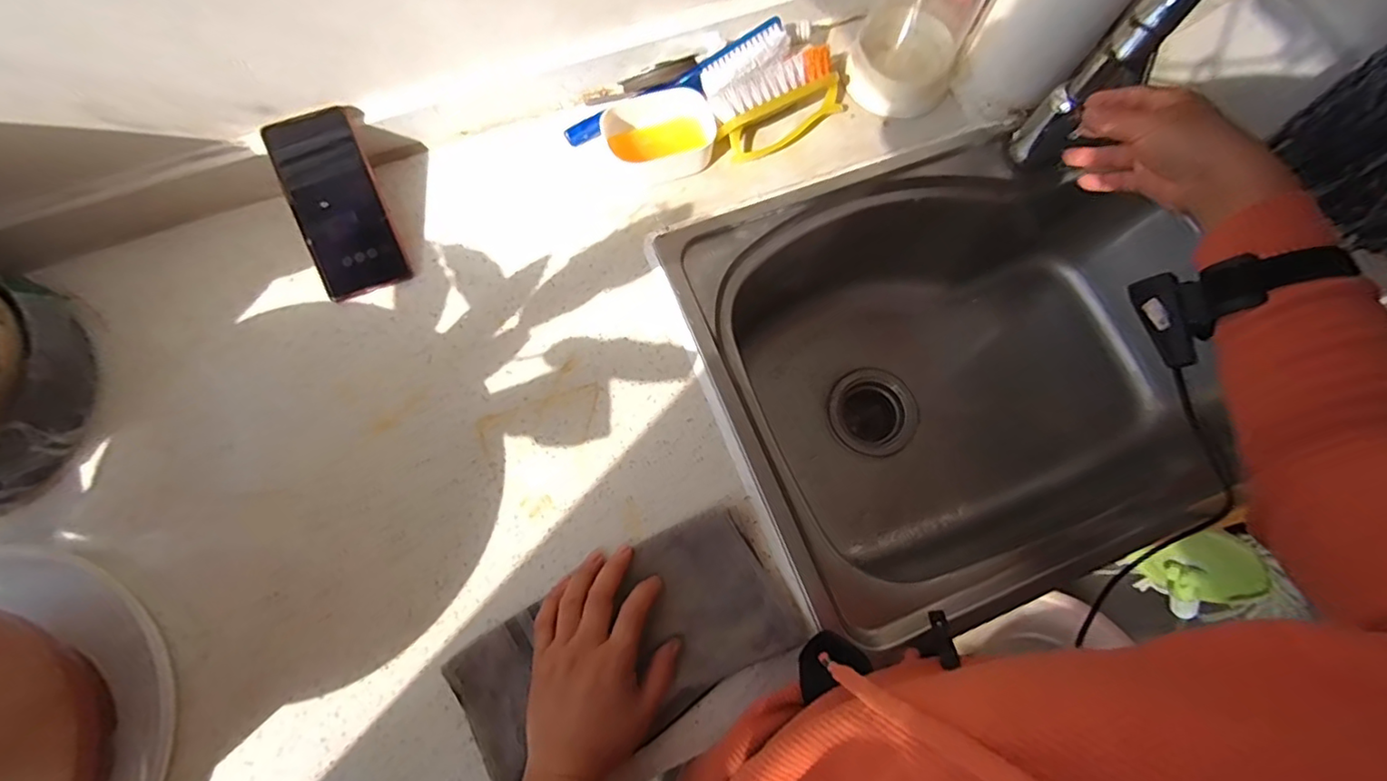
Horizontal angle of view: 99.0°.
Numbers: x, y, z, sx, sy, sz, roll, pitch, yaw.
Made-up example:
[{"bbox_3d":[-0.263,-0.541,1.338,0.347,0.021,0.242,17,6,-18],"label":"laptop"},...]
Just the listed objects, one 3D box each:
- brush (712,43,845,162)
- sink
[{"bbox_3d":[0.089,-0.284,0.584,0.145,0.063,0.041,-32,77,-10],"label":"brush"},{"bbox_3d":[0.284,-0.025,0.645,0.550,0.219,0.420,-17,75,-7],"label":"sink"}]

